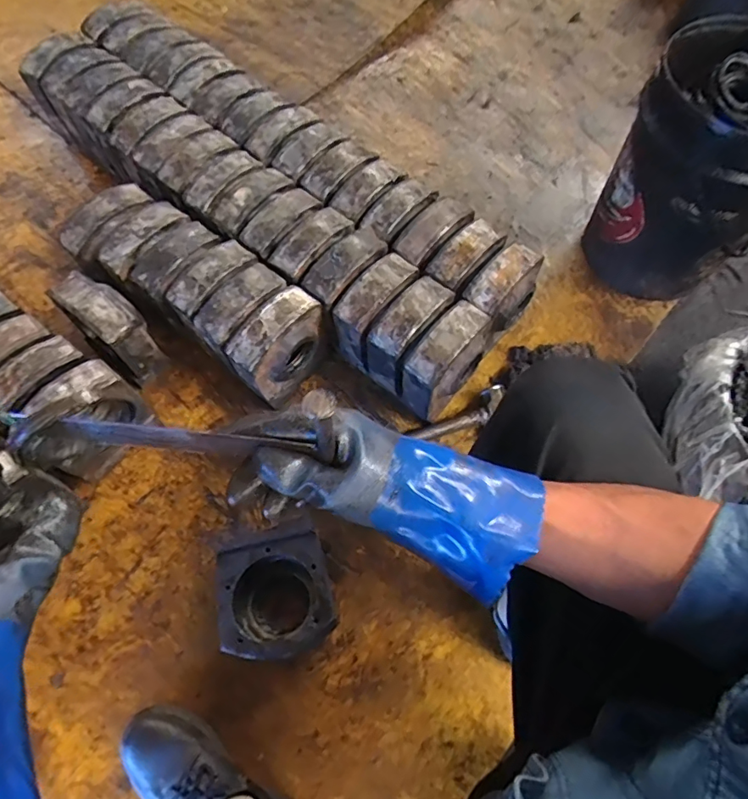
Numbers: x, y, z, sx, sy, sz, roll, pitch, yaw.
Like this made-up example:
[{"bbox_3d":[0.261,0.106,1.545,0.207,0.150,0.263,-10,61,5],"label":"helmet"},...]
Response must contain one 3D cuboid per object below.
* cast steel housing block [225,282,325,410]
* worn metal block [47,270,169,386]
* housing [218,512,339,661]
[{"bbox_3d":[-0.160,-0.085,0.872,0.083,0.181,0.165,38,69,15],"label":"cast steel housing block"},{"bbox_3d":[-0.466,-0.126,0.907,0.149,0.197,0.079,37,69,14],"label":"worn metal block"},{"bbox_3d":[-0.145,0.296,0.757,0.164,0.090,0.164,-7,65,-6],"label":"housing"}]

